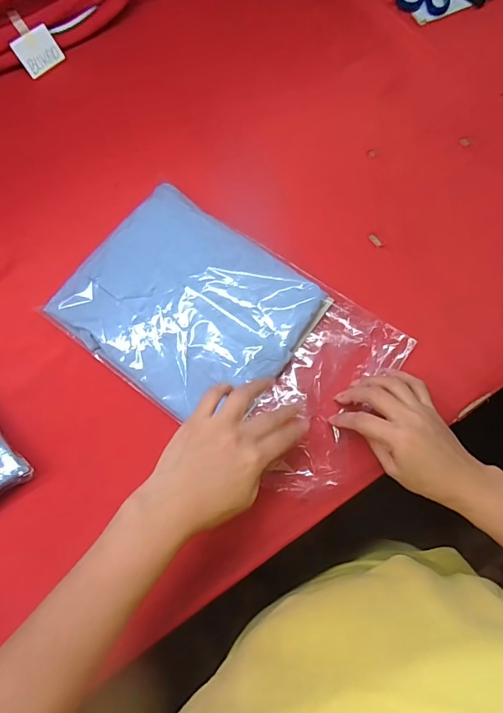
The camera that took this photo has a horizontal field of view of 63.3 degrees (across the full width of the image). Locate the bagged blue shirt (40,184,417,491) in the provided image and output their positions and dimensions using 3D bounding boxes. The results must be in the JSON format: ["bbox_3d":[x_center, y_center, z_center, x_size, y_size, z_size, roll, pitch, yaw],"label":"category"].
[{"bbox_3d":[-0.018,-0.024,0.438,0.363,0.034,0.208,34,78,8],"label":"bagged blue shirt"}]

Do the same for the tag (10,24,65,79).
[{"bbox_3d":[-0.282,-0.405,0.542,0.055,0.042,0.004,-39,38,-10],"label":"tag"}]

